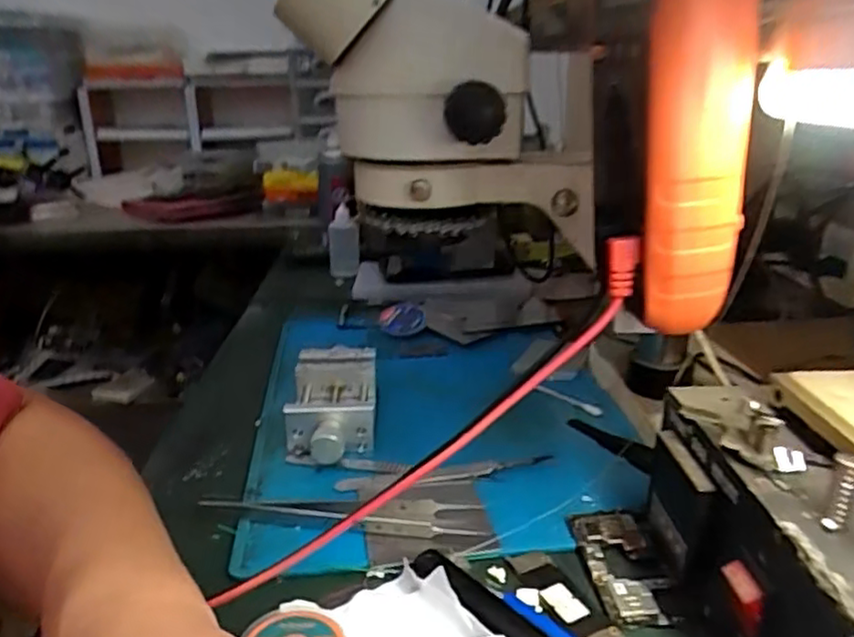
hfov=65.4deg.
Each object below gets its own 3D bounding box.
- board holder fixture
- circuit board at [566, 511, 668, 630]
[{"bbox_3d":[-0.064,0.057,0.452,0.057,0.032,0.110,-3,20,-4],"label":"board holder fixture"},{"bbox_3d":[0.094,0.118,0.321,0.033,0.006,0.068,-1,20,-3],"label":"circuit board"}]

